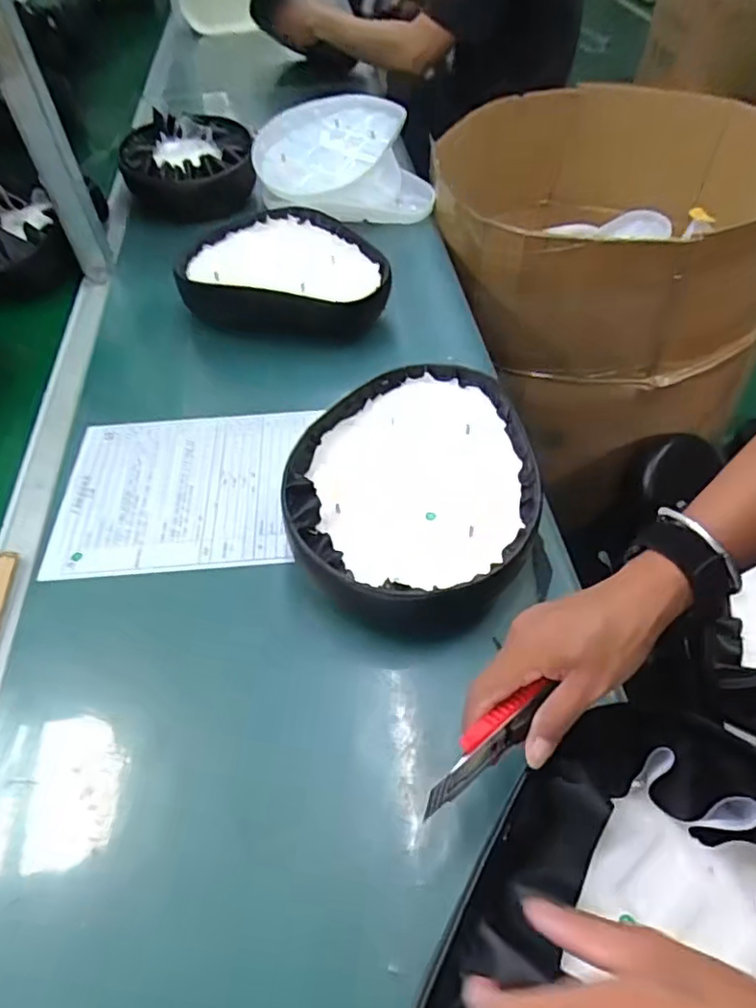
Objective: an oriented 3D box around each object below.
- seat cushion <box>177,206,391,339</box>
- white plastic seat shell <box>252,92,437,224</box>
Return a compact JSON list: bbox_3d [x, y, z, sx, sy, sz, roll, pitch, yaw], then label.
[{"bbox_3d":[-0.126,-0.305,0.835,0.265,0.072,0.244,-7,50,-3],"label":"seat cushion"},{"bbox_3d":[-0.048,-0.546,1.012,0.270,0.119,0.218,17,52,16],"label":"white plastic seat shell"}]

